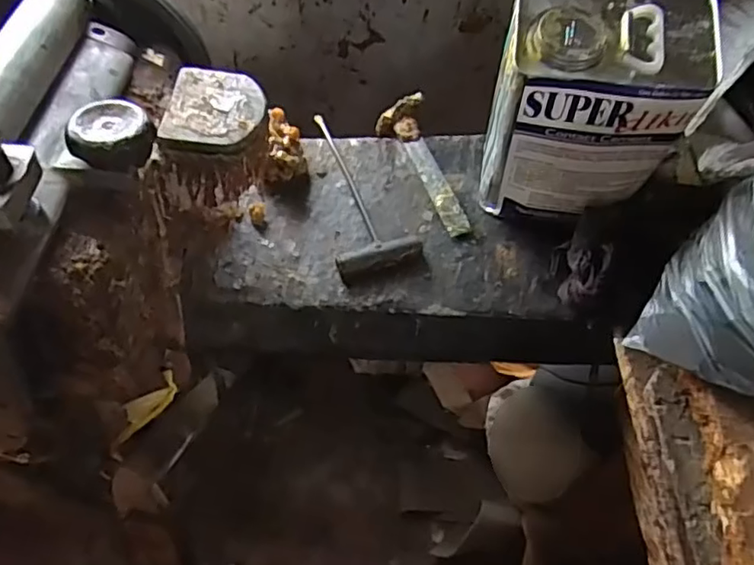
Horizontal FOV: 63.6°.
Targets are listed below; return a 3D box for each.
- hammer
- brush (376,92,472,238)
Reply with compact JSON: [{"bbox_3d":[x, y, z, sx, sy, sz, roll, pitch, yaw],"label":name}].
[{"bbox_3d":[-0.017,-0.106,0.691,0.091,0.022,0.231,-10,55,-9],"label":"hammer"},{"bbox_3d":[0.049,-0.131,0.704,0.061,0.021,0.196,-19,63,7],"label":"brush"}]

